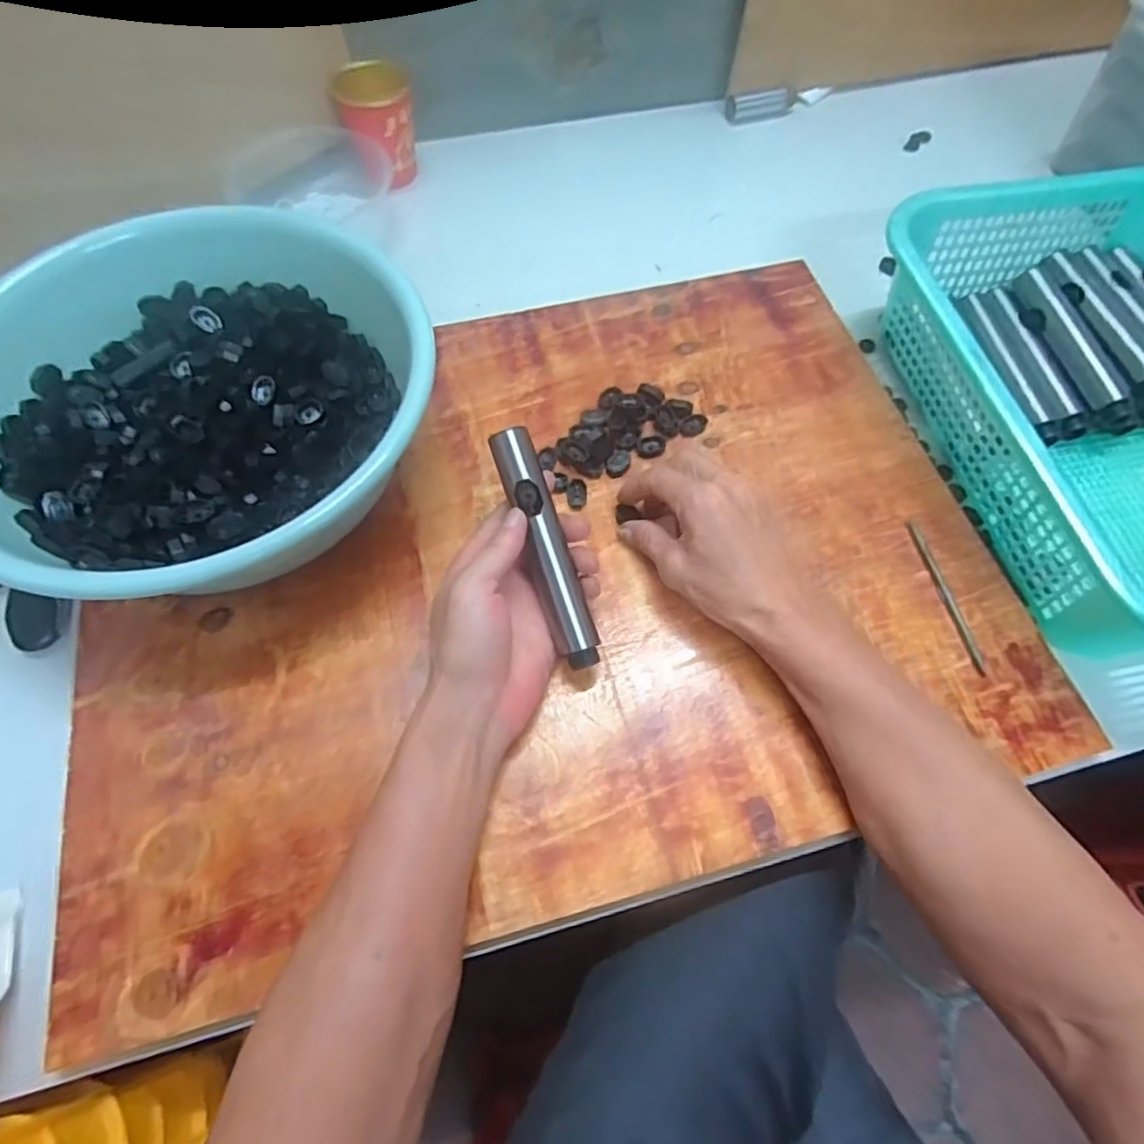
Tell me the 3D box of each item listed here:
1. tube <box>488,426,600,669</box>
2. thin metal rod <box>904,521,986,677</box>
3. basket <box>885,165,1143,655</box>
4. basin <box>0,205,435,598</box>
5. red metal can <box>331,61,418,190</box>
[{"bbox_3d":[-0.015,-0.015,0.391,0.025,0.018,0.150,-18,89,-10],"label":"tube"},{"bbox_3d":[0.252,0.014,0.431,0.007,0.004,0.113,-10,63,-5],"label":"thin metal rod"},{"bbox_3d":[0.408,-0.122,0.456,0.292,0.086,0.380,-10,63,-6],"label":"basket"},{"bbox_3d":[-0.242,-0.103,0.429,0.269,0.107,0.280,0,63,0],"label":"basin"},{"bbox_3d":[-0.180,-0.423,0.607,0.059,0.092,0.067,22,65,11],"label":"red metal can"}]

